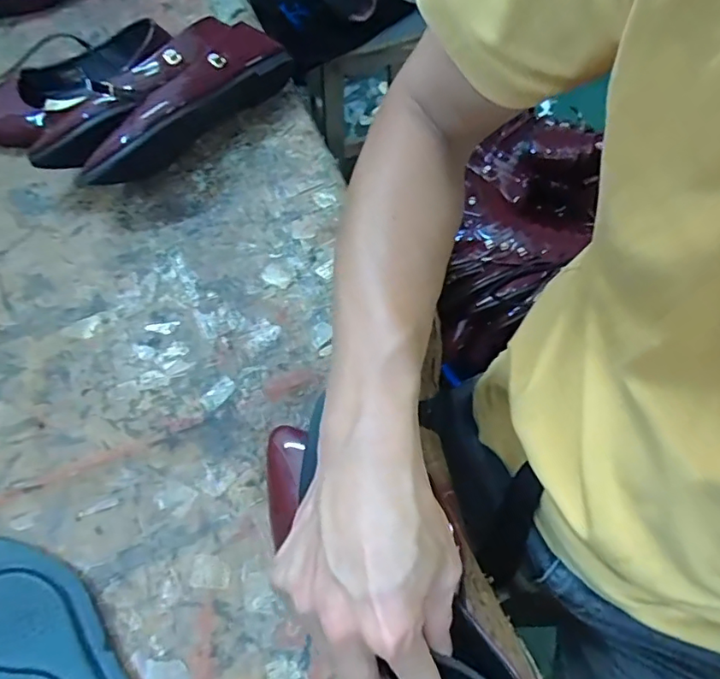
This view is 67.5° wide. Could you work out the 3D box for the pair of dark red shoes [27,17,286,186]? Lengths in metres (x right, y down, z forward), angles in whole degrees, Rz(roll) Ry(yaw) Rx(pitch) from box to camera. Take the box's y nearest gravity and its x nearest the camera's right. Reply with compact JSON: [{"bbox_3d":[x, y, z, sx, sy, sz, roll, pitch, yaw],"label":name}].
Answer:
[{"bbox_3d":[-0.178,-0.219,0.513,0.244,0.078,0.082,-36,68,-15],"label":"pair of dark red shoes"}]

